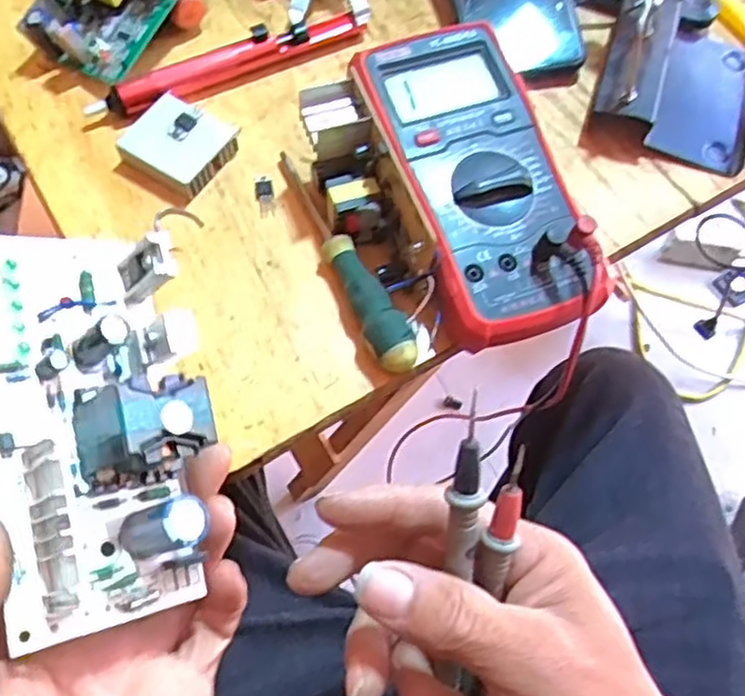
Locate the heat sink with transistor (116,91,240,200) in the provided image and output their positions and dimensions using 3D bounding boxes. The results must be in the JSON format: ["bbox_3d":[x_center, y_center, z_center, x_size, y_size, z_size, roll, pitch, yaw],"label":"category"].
[{"bbox_3d":[-0.115,-0.121,0.419,0.053,0.018,0.050,33,68,12],"label":"heat sink with transistor"}]

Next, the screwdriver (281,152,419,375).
[{"bbox_3d":[-0.017,-0.052,0.387,0.020,0.024,0.151,-23,68,-12],"label":"screwdriver"}]

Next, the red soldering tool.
[{"bbox_3d":[-0.089,-0.181,0.444,0.178,0.020,0.020,-28,69,-14],"label":"red soldering tool"}]

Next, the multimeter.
[{"bbox_3d":[0.055,-0.091,0.374,0.086,0.034,0.179,-18,67,-10],"label":"multimeter"}]

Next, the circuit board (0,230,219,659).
[{"bbox_3d":[-0.095,0.022,0.252,0.072,0.042,0.145,-4,77,-43],"label":"circuit board"}]

